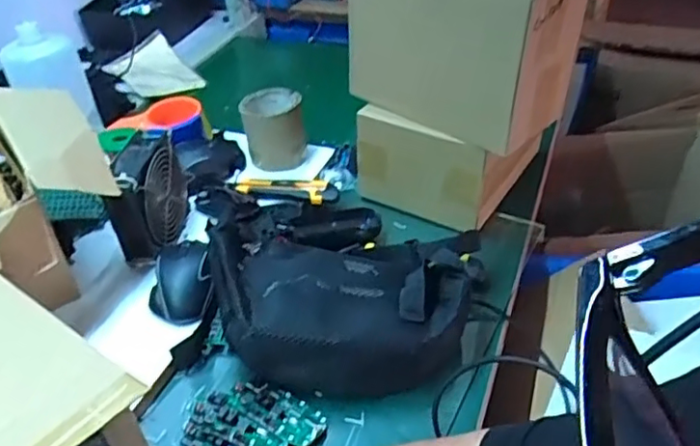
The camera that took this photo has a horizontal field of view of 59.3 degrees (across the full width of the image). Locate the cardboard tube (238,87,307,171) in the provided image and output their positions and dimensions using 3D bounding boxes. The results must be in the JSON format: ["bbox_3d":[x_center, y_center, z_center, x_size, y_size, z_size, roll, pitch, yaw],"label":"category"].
[{"bbox_3d":[-0.107,-0.133,0.868,0.086,0.092,0.069,-3,38,0],"label":"cardboard tube"}]

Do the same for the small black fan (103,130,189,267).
[{"bbox_3d":[-0.235,-0.034,0.719,0.055,0.109,0.128,0,40,4],"label":"small black fan"}]

